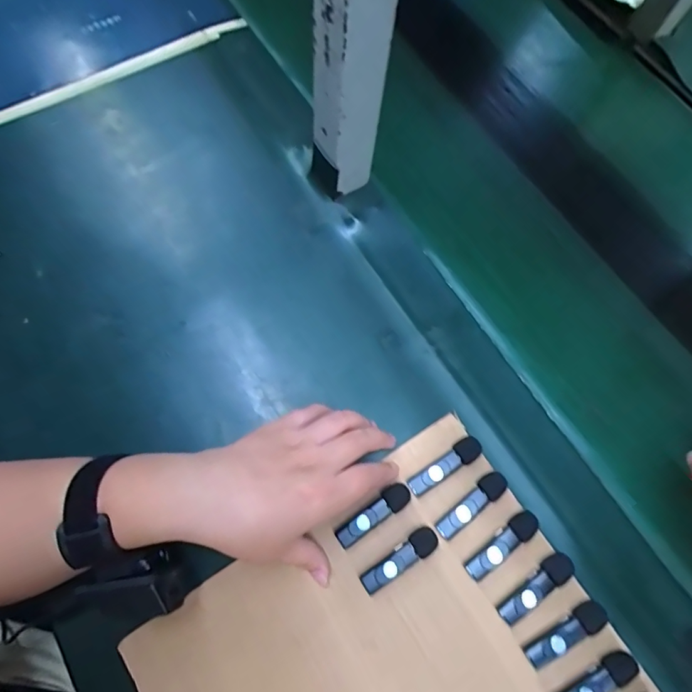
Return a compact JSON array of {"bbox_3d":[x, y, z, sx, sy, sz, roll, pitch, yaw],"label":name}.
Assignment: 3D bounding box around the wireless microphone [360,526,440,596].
[{"bbox_3d":[0.040,0.158,0.332,0.063,0.011,0.018,-29,74,-14],"label":"wireless microphone"}]

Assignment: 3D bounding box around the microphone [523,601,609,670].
[{"bbox_3d":[0.158,0.206,0.319,0.065,0.010,0.018,-24,73,-13],"label":"microphone"}]

